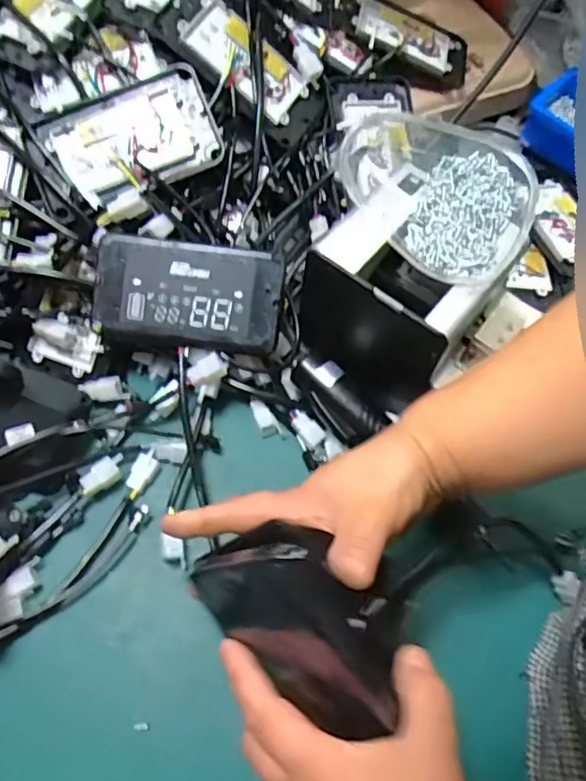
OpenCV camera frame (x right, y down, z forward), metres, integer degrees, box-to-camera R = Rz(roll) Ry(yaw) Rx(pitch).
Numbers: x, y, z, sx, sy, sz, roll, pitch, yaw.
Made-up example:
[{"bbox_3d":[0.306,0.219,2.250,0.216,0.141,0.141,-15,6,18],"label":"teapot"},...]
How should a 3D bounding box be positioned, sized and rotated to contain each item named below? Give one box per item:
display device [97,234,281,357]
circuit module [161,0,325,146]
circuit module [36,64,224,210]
[{"bbox_3d":[-0.087,-0.080,0.490,0.150,0.014,0.084,8,89,1],"label":"display device"},{"bbox_3d":[-0.038,-0.302,0.543,0.157,0.014,0.101,35,68,-15],"label":"circuit module"},{"bbox_3d":[-0.135,-0.216,0.503,0.137,0.016,0.094,-25,85,-3],"label":"circuit module"}]

